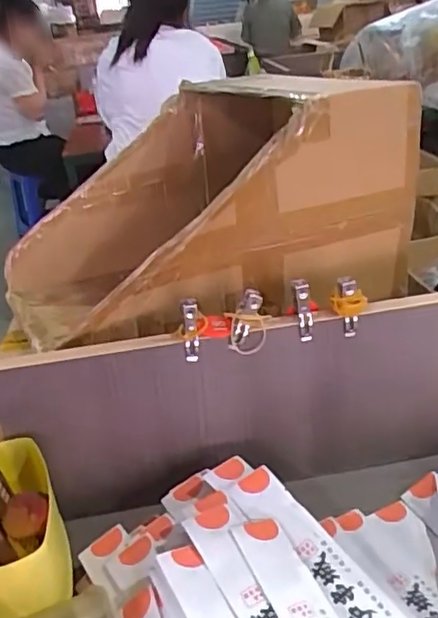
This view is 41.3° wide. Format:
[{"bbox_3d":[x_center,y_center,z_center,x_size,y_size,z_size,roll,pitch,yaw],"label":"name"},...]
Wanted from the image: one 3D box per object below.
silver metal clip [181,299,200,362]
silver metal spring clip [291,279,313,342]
[{"bbox_3d":[-0.026,0.020,0.553,0.016,0.063,0.012,-5,29,1],"label":"silver metal clip"},{"bbox_3d":[0.082,0.002,0.562,0.016,0.060,0.015,-6,29,0],"label":"silver metal spring clip"}]

